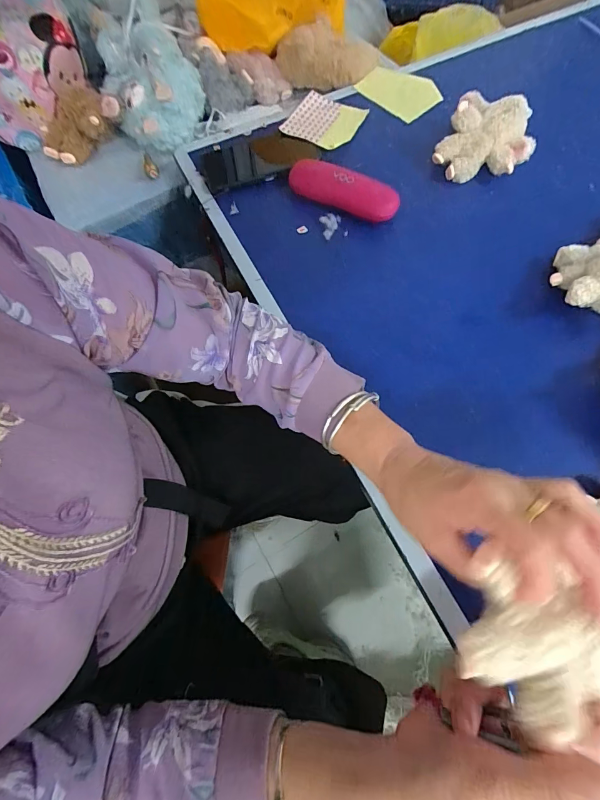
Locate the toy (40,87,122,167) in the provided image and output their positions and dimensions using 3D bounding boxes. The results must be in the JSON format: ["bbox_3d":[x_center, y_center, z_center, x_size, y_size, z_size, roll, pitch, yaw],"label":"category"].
[{"bbox_3d":[-0.344,-0.428,0.562,0.124,0.060,0.085,-41,71,-13],"label":"toy"}]

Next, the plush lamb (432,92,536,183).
[{"bbox_3d":[0.254,-0.349,0.491,0.109,0.066,0.108,-1,68,3],"label":"plush lamb"}]

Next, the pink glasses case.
[{"bbox_3d":[0.056,-0.277,0.483,0.151,0.038,0.044,20,70,11],"label":"pink glasses case"}]

